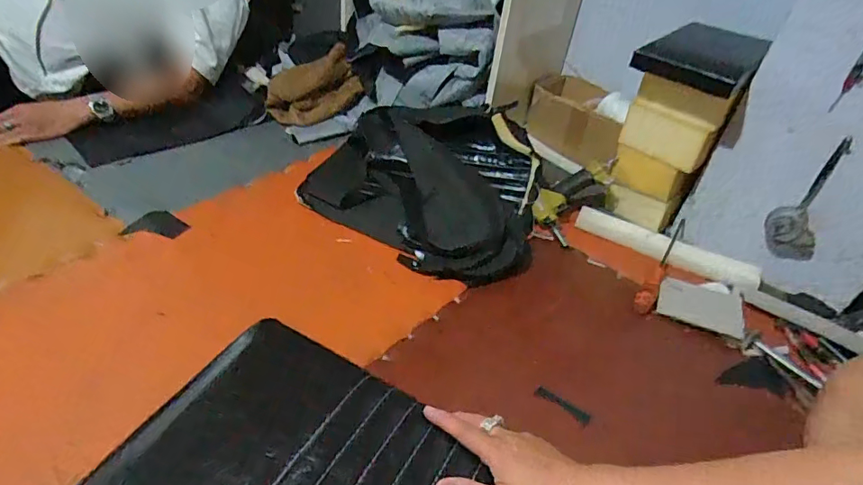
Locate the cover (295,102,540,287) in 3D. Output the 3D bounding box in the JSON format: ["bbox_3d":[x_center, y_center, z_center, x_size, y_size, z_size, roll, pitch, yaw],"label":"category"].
[{"bbox_3d":[0.015,-0.132,1.043,0.477,0.137,0.407,30,45,25],"label":"cover"}]

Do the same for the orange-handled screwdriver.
[{"bbox_3d":[0.433,0.038,0.949,0.031,0.042,0.263,26,44,21],"label":"orange-handled screwdriver"}]

